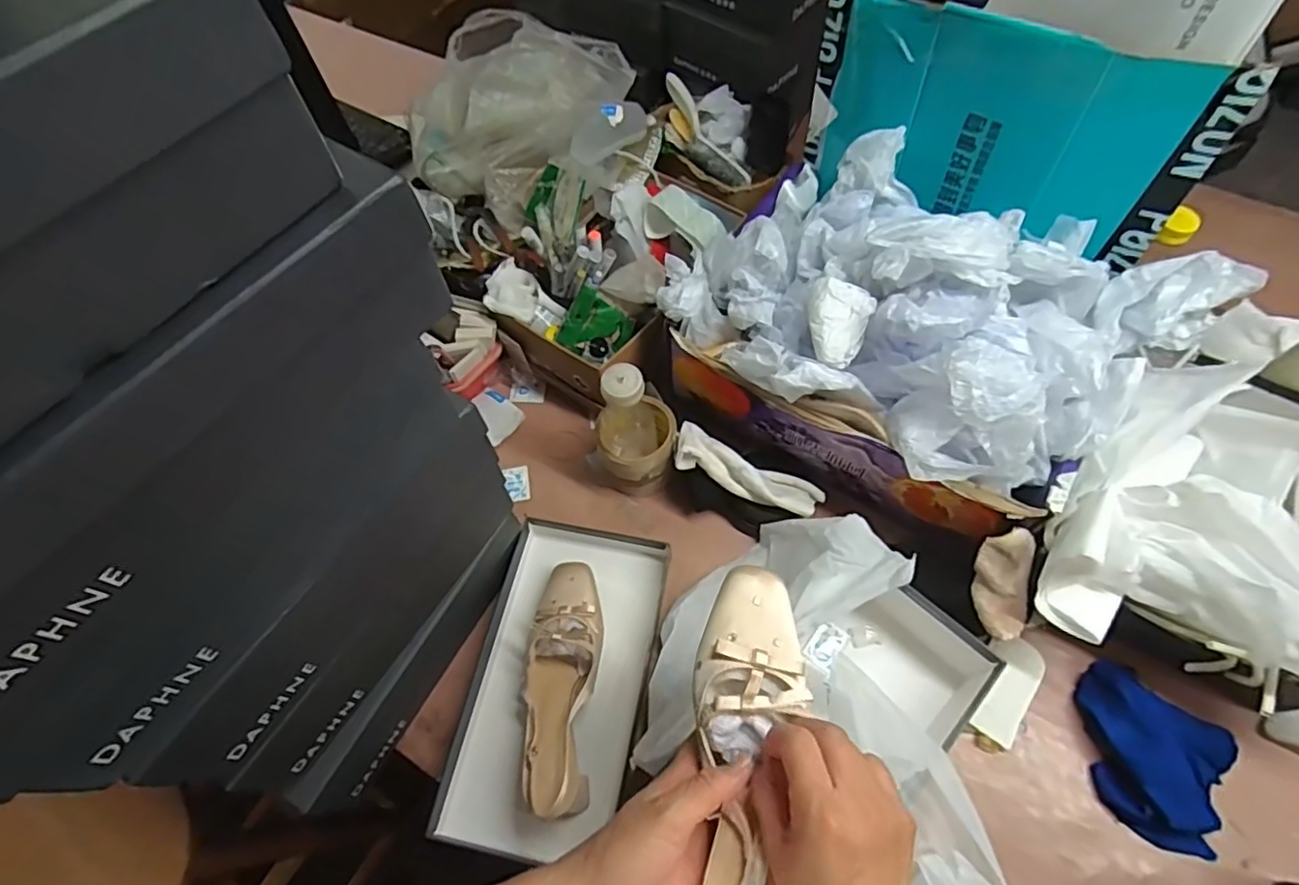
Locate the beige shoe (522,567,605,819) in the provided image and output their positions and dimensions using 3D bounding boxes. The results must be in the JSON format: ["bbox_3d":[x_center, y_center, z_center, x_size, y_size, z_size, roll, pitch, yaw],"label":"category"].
[{"bbox_3d":[-0.086,0.220,0.590,0.074,0.059,0.227,0,62,3],"label":"beige shoe"}]

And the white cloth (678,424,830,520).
[{"bbox_3d":[0.105,0.033,0.665,0.164,0.027,0.048,25,65,-4],"label":"white cloth"}]

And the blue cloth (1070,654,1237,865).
[{"bbox_3d":[0.452,0.280,0.559,0.129,0.040,0.128,28,67,17],"label":"blue cloth"}]

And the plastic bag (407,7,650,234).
[{"bbox_3d":[-0.165,-0.425,0.806,0.325,0.131,0.258,24,66,15],"label":"plastic bag"}]

